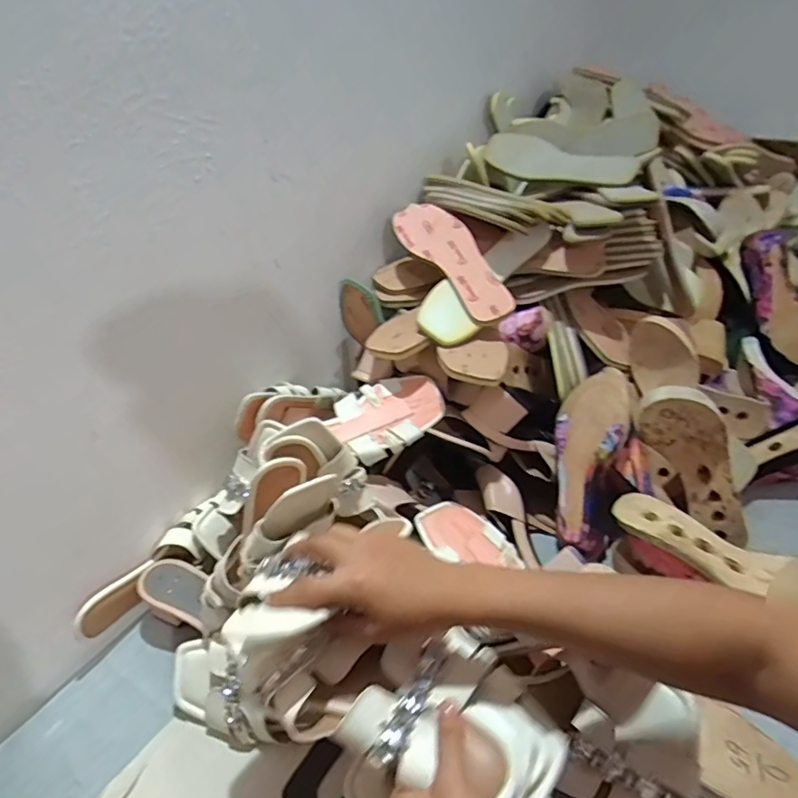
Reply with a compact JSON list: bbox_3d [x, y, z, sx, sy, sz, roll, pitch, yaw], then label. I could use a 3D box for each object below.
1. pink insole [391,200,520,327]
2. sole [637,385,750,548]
[{"bbox_3d":[0.070,-0.194,0.726,0.081,0.010,0.238,-27,61,-9],"label":"pink insole"},{"bbox_3d":[0.357,0.074,0.644,0.083,0.228,0.055,-17,21,46],"label":"sole"}]

